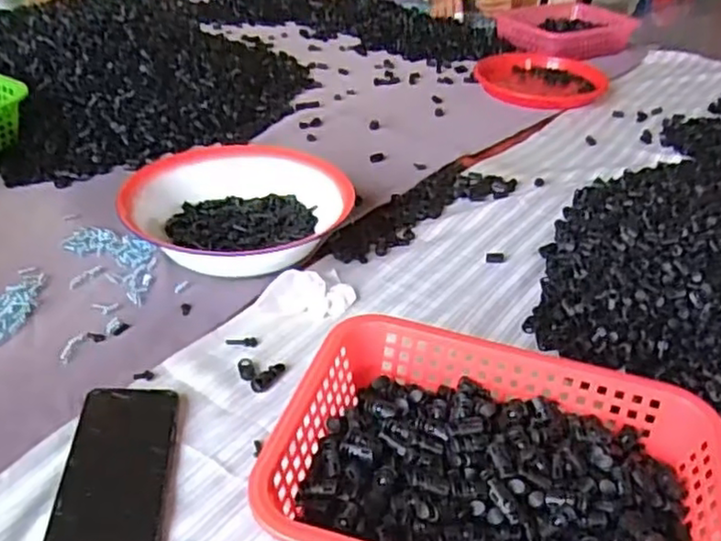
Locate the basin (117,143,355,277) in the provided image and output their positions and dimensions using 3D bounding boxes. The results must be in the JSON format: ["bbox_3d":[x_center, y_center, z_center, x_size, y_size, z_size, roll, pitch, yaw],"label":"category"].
[{"bbox_3d":[-0.135,-0.084,0.800,0.245,0.061,0.220,9,36,6],"label":"basin"}]

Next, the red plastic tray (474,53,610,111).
[{"bbox_3d":[0.332,-0.377,1.297,0.252,0.041,0.211,32,43,32],"label":"red plastic tray"}]

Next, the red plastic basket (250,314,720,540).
[{"bbox_3d":[0.095,0.148,0.478,0.301,0.072,0.211,12,36,10],"label":"red plastic basket"}]

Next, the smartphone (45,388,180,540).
[{"bbox_3d":[-0.183,0.150,0.508,0.076,0.013,0.166,0,36,-7],"label":"smartphone"}]

